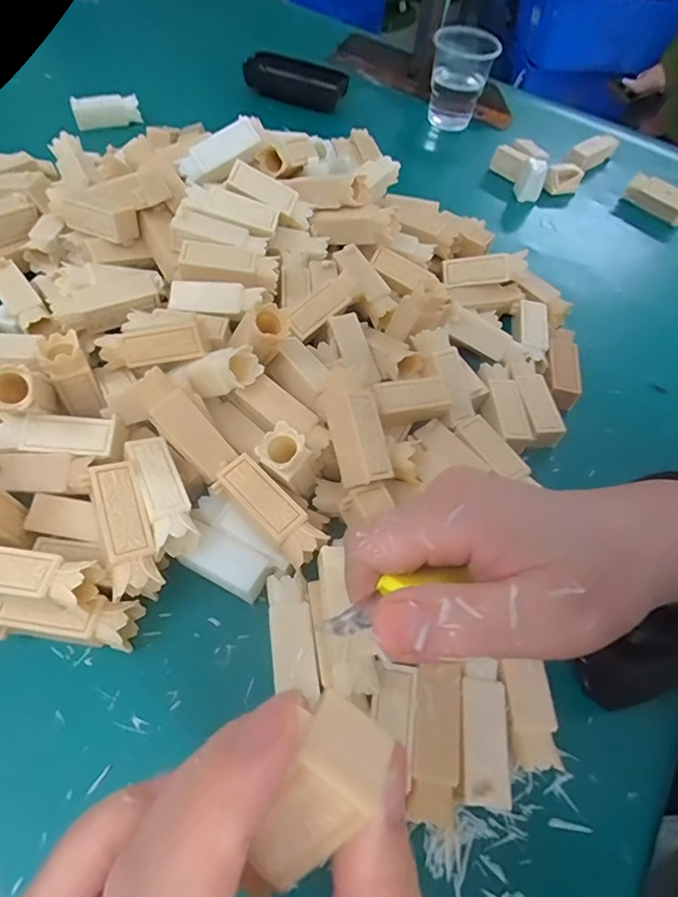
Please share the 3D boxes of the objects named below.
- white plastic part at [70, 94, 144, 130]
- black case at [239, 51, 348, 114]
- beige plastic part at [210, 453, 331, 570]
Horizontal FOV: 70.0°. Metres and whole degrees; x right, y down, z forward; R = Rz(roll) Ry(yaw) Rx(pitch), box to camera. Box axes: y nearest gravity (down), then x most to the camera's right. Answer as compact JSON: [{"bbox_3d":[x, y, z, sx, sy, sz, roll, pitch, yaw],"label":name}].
[{"bbox_3d":[-0.225,-0.327,0.469,0.060,0.021,0.013,-13,60,-13],"label":"white plastic part"},{"bbox_3d":[-0.045,-0.405,0.533,0.112,0.033,0.042,14,60,4],"label":"black case"},{"bbox_3d":[-0.034,0.032,0.243,0.059,0.022,0.022,37,62,17],"label":"beige plastic part"}]

